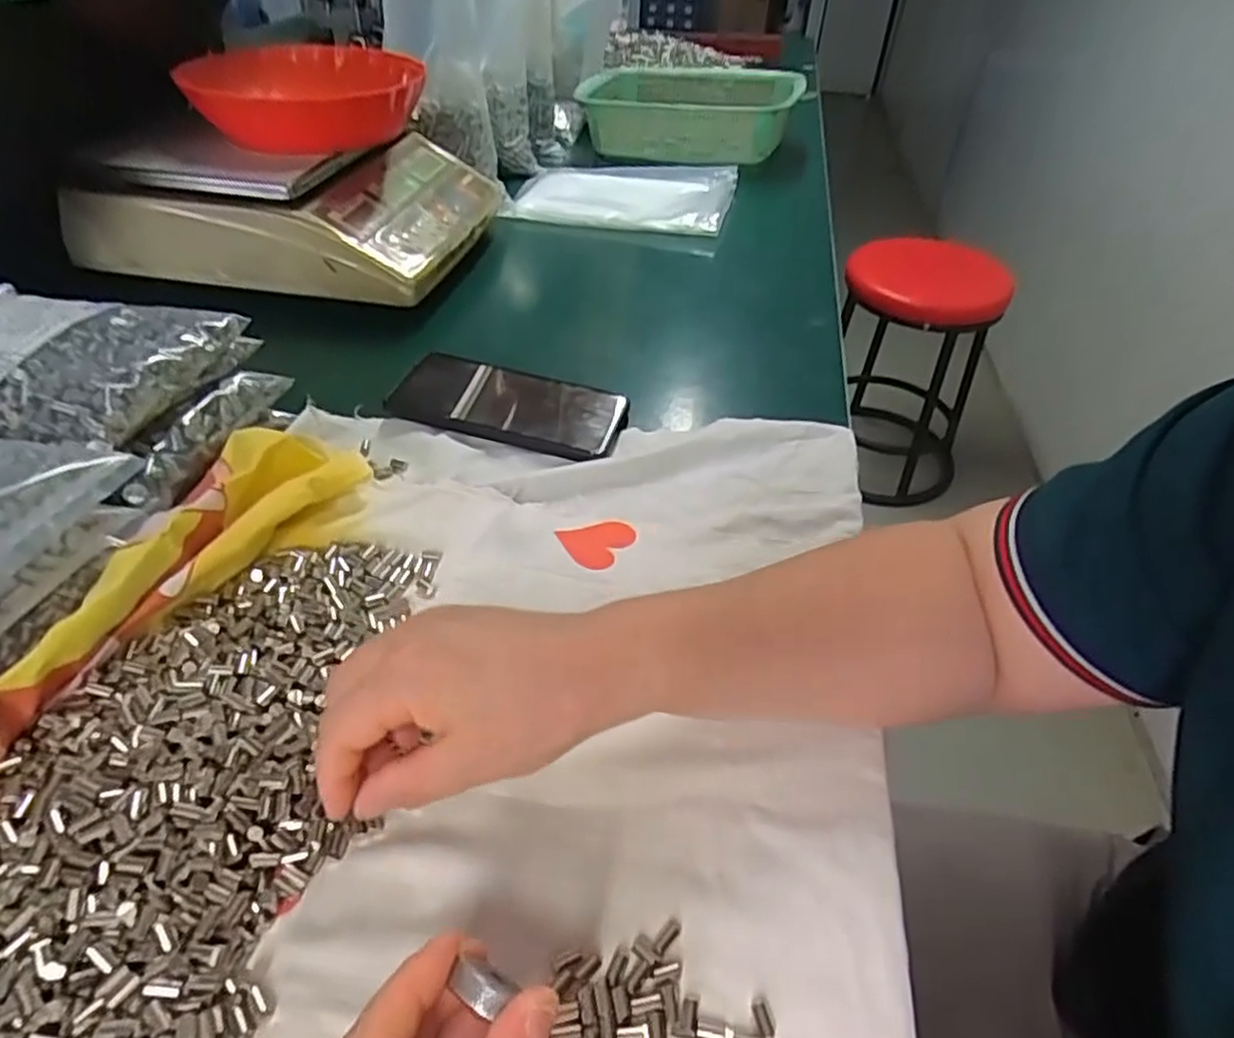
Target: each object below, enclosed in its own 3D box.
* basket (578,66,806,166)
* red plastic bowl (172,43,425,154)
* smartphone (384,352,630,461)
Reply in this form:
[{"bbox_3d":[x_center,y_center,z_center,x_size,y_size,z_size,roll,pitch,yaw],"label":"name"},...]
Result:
[{"bbox_3d":[0.109,-0.579,1.025,0.284,0.101,0.219,15,43,12],"label":"basket"},{"bbox_3d":[-0.270,-0.388,0.673,0.171,0.055,0.171,2,42,-2],"label":"red plastic bowl"},{"bbox_3d":[-0.077,-0.085,0.523,0.160,0.016,0.075,15,43,11],"label":"smartphone"}]

